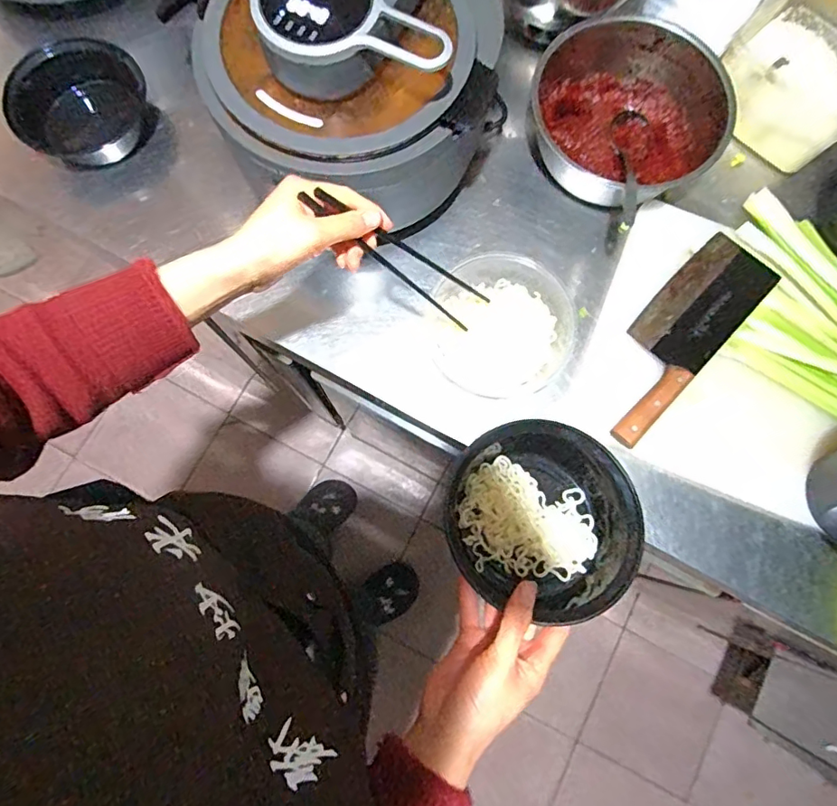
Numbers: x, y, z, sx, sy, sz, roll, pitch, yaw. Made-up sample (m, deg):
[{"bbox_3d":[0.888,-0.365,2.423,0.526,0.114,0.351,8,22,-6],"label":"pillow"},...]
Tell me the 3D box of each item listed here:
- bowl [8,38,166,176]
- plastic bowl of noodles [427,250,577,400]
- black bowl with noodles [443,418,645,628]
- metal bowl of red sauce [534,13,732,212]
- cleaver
[{"bbox_3d":[-0.436,-0.383,0.667,0.176,0.063,0.172,0,78,-1],"label":"bowl"},{"bbox_3d":[0.095,-0.090,0.617,0.159,0.059,0.163,0,78,-1],"label":"plastic bowl of noodles"},{"bbox_3d":[0.109,0.102,0.460,0.162,0.065,0.160,0,78,-1],"label":"black bowl with noodles"},{"bbox_3d":[0.261,-0.365,0.661,0.239,0.097,0.228,0,78,-1],"label":"metal bowl of red sauce"},{"bbox_3d":[0.309,-0.080,0.621,0.094,0.028,0.285,43,80,7],"label":"cleaver"}]

